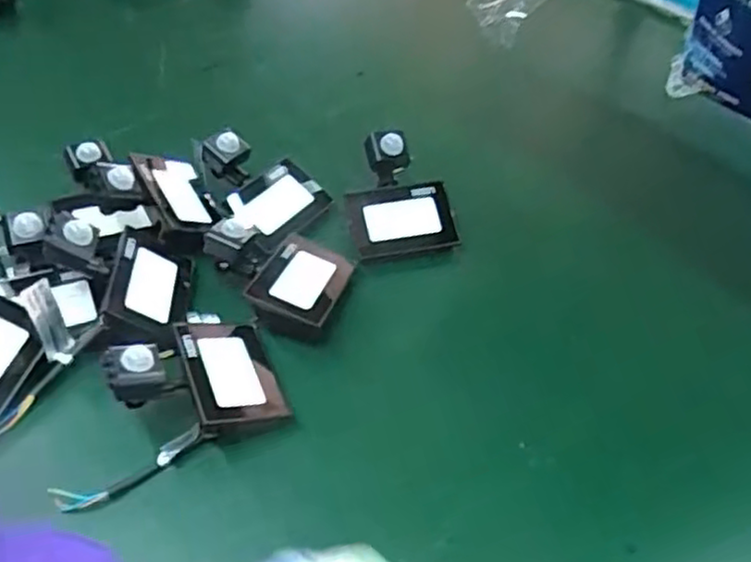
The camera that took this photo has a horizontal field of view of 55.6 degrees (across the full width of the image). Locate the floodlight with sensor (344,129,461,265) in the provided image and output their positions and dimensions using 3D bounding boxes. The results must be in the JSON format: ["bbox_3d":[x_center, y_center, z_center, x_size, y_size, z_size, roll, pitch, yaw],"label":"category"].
[{"bbox_3d":[0.020,-0.087,0.736,0.104,0.038,0.129,-12,82,-10],"label":"floodlight with sensor"}]

